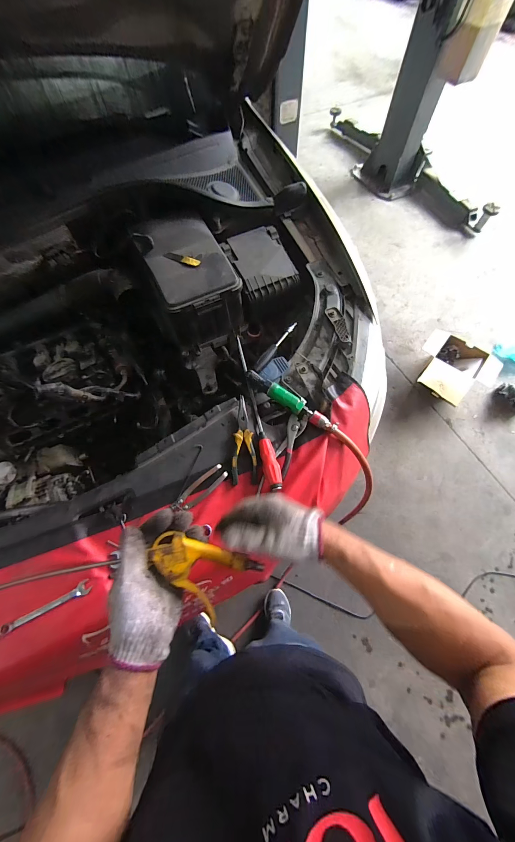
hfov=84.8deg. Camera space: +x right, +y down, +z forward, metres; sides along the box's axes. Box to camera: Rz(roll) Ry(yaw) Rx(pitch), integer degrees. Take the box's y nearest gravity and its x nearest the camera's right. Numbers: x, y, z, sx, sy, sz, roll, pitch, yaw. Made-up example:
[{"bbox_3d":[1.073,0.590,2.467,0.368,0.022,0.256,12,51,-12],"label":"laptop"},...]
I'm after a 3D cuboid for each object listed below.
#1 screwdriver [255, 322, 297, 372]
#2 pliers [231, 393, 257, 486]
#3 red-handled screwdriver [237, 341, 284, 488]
[{"bbox_3d":[0.043,-0.179,0.688,0.019,0.023,0.163,34,71,15],"label":"screwdriver"},{"bbox_3d":[-0.029,0.038,0.606,0.051,0.026,0.185,-2,66,0],"label":"pliers"},{"bbox_3d":[0.003,-0.028,0.641,0.033,0.042,0.372,-10,66,-3],"label":"red-handled screwdriver"}]

